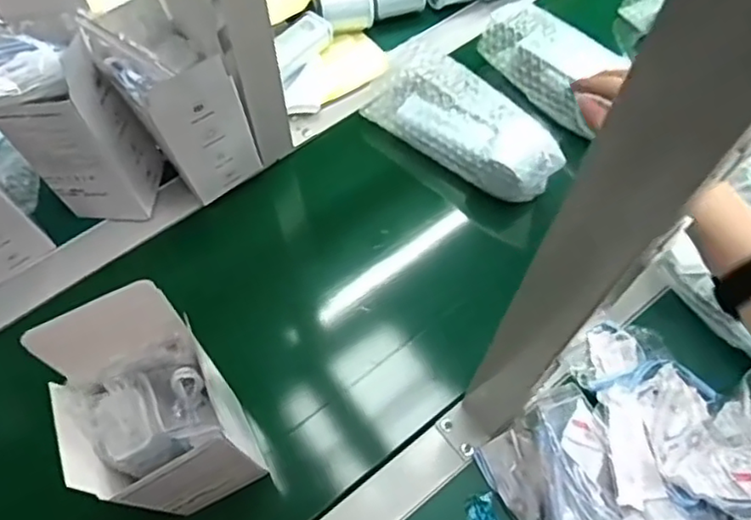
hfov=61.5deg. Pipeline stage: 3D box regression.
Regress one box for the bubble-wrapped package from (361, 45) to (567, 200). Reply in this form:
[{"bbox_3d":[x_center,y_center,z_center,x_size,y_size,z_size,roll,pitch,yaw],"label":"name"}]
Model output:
[{"bbox_3d":[0.094,-0.136,0.628,0.195,0.062,0.078,35,65,15],"label":"bubble-wrapped package"}]

